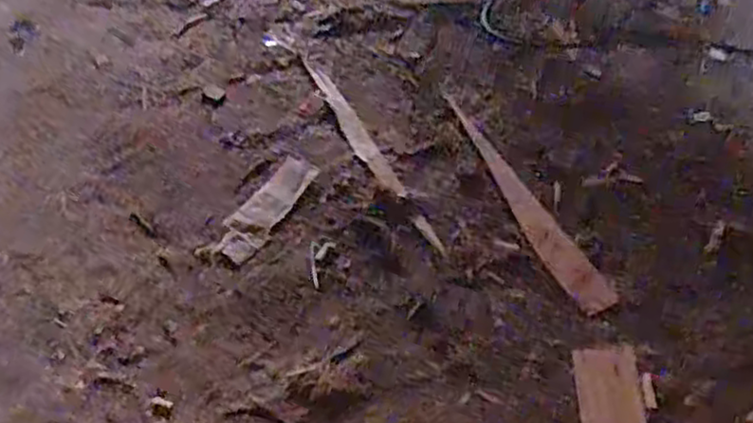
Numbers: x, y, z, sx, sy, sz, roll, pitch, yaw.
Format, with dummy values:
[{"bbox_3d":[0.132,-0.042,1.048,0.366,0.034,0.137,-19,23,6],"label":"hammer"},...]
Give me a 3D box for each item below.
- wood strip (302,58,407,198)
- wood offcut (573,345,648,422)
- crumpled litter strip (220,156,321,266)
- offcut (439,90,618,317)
[{"bbox_3d":[-0.033,-0.105,0.897,0.025,0.004,0.257,-23,55,-12],"label":"wood strip"},{"bbox_3d":[0.212,0.179,0.663,0.055,0.005,0.126,0,53,5],"label":"wood offcut"},{"bbox_3d":[-0.121,-0.005,0.823,0.049,0.013,0.150,23,59,20],"label":"crumpled litter strip"},{"bbox_3d":[0.151,-0.014,0.807,0.039,0.007,0.310,-24,55,-13],"label":"offcut"}]

